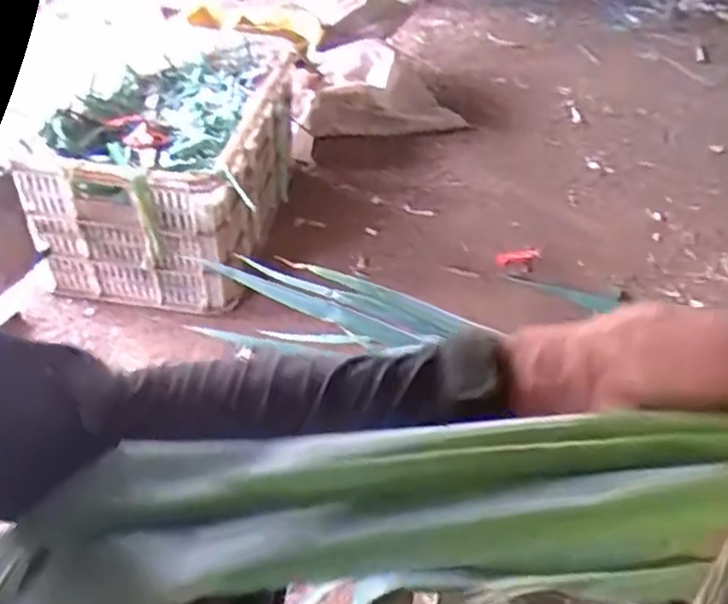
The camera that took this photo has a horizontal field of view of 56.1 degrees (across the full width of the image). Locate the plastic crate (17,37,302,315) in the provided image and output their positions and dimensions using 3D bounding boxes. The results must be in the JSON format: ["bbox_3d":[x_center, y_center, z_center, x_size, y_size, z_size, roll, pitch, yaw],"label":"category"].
[{"bbox_3d":[-0.392,-0.302,1.477,0.434,0.324,0.666,3,40,-1],"label":"plastic crate"}]

